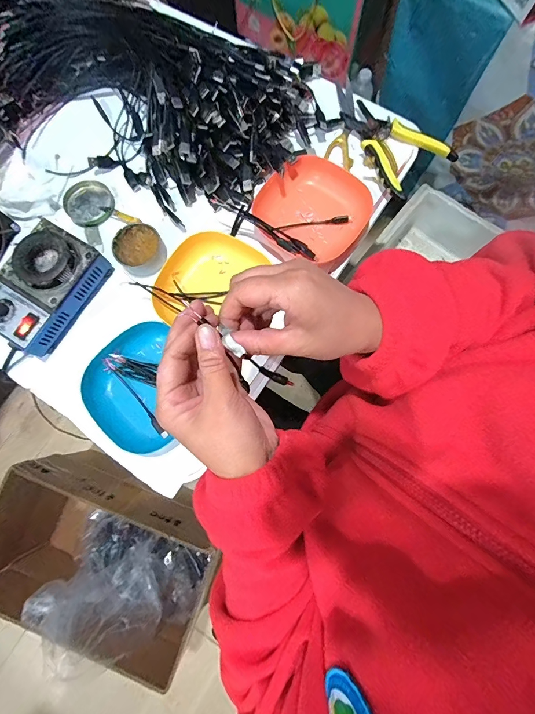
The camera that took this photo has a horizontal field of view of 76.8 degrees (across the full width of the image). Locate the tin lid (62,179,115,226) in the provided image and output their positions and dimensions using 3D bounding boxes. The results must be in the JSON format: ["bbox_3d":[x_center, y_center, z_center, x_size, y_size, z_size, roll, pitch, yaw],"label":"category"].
[{"bbox_3d":[-0.255,-0.221,0.481,0.065,0.007,0.070,0,80,1],"label":"tin lid"}]

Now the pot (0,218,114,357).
[{"bbox_3d":[-0.286,-0.088,0.428,0.095,0.058,0.152,31,82,6],"label":"pot"}]

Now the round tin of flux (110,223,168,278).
[{"bbox_3d":[-0.171,-0.144,0.454,0.063,0.024,0.063,0,80,1],"label":"round tin of flux"}]

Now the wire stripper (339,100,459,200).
[{"bbox_3d":[0.176,-0.304,0.473,0.116,0.023,0.151,-37,81,-5],"label":"wire stripper"}]

